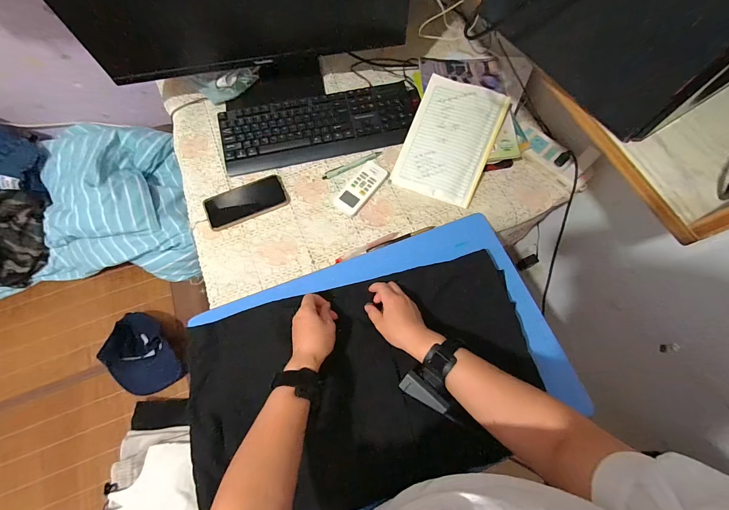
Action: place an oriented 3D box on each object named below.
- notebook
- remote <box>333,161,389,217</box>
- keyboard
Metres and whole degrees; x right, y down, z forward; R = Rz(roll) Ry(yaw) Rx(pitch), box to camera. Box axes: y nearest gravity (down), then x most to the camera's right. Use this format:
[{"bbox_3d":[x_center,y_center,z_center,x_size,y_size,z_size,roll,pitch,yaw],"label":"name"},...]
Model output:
[{"bbox_3d":[0.184,-0.245,0.675,0.175,0.015,0.256,22,86,9],"label":"notebook"},{"bbox_3d":[-0.007,-0.143,0.665,0.057,0.018,0.130,36,73,12],"label":"remote"},{"bbox_3d":[-0.097,-0.293,0.713,0.440,0.043,0.161,-10,70,-4],"label":"keyboard"}]

